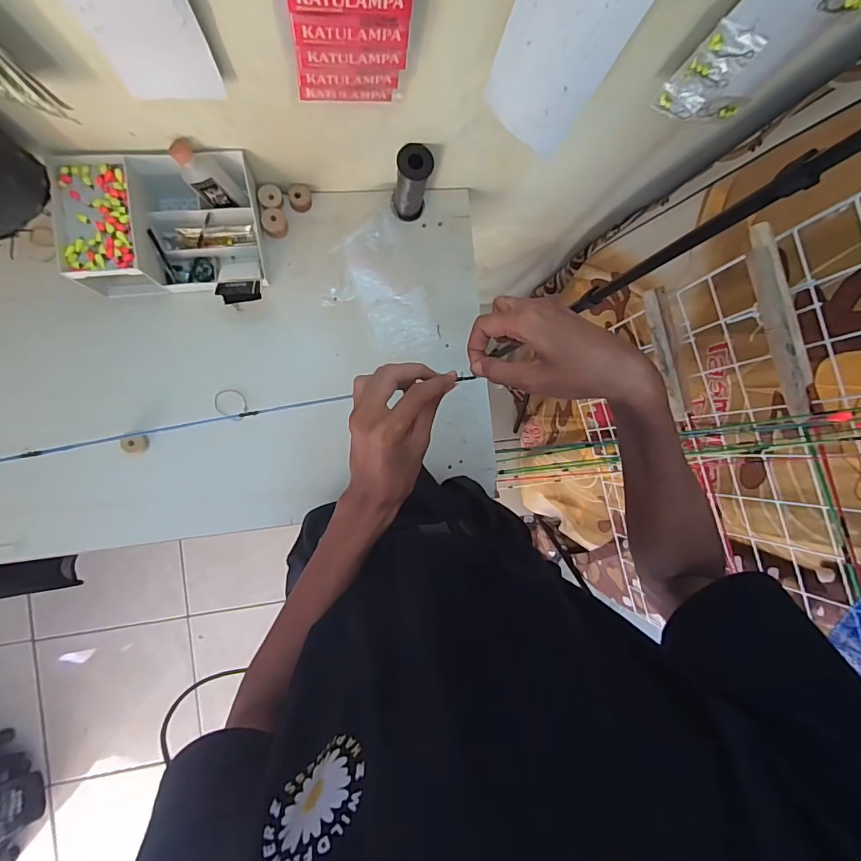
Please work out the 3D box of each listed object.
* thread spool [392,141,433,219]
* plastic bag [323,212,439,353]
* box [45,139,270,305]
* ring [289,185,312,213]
[{"bbox_3d":[-0.027,-0.358,0.667,0.049,0.117,0.050,14,87,-9],"label":"thread spool"},{"bbox_3d":[-0.082,-0.214,0.702,0.135,0.016,0.194,-25,93,-8],"label":"plastic bag"},{"bbox_3d":[-0.352,-0.267,0.625,0.243,0.102,0.186,-6,90,-9],"label":"box"},{"bbox_3d":[-0.197,-0.351,0.693,0.032,0.022,0.035,0,90,-9],"label":"ring"}]

